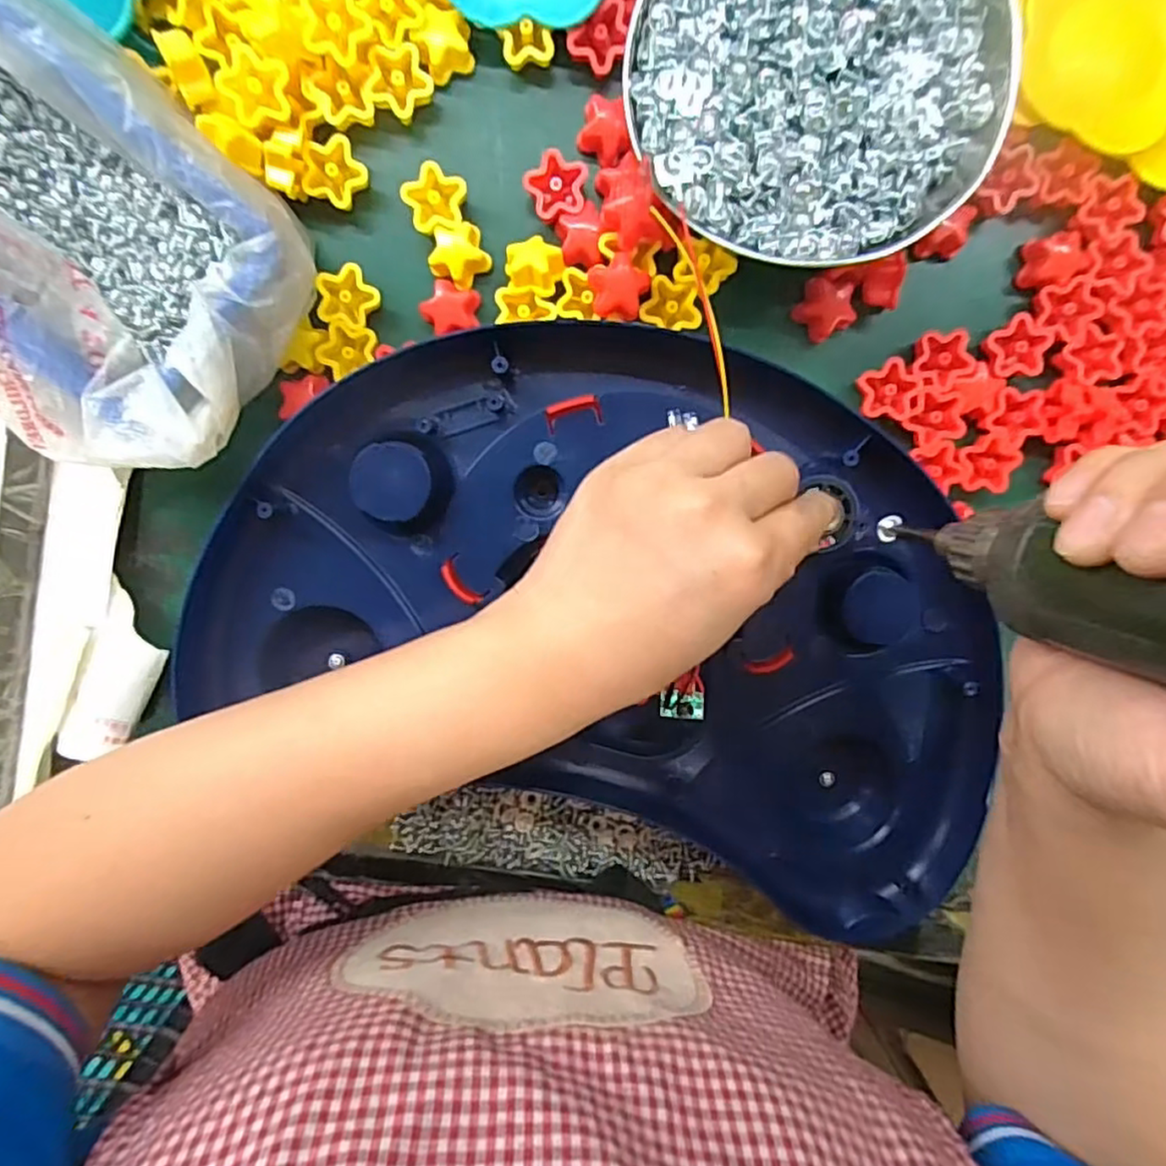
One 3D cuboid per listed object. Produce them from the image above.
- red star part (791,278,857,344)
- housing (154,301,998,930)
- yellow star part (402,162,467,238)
[{"bbox_3d":[0.106,-0.121,0.290,0.023,0.009,0.025,-43,97,5],"label":"red star part"},{"bbox_3d":[0.026,0.006,0.289,0.339,0.039,0.214,22,97,-4],"label":"housing"},{"bbox_3d":[-0.062,-0.164,0.285,0.026,0.015,0.023,-27,98,2],"label":"yellow star part"}]

